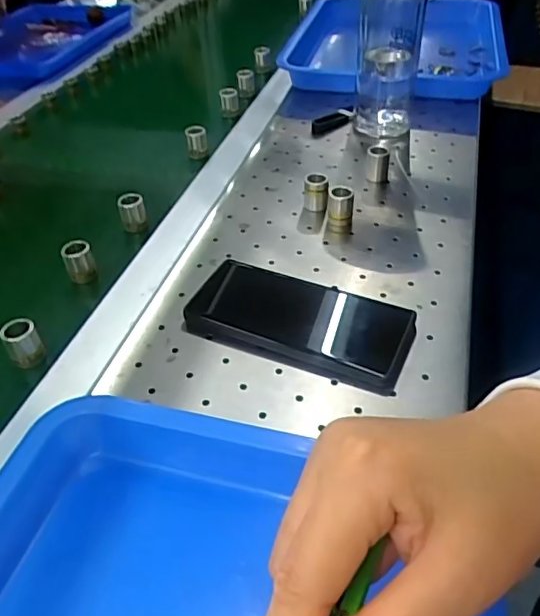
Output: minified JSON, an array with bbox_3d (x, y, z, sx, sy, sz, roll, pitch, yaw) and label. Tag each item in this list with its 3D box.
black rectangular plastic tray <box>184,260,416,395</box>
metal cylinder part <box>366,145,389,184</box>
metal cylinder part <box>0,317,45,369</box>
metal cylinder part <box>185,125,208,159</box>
[{"bbox_3d":[0.024,0.006,0.427,0.161,0.018,0.077,17,46,22],"label":"black rectangular plastic tray"},{"bbox_3d":[0.111,-0.148,0.585,0.020,0.034,0.020,-1,42,3],"label":"metal cylinder part"},{"bbox_3d":[-0.181,0.028,0.419,0.024,0.038,0.019,-24,46,-21],"label":"metal cylinder part"},{"bbox_3d":[-0.084,-0.191,0.654,0.022,0.036,0.021,-10,42,-7],"label":"metal cylinder part"}]

